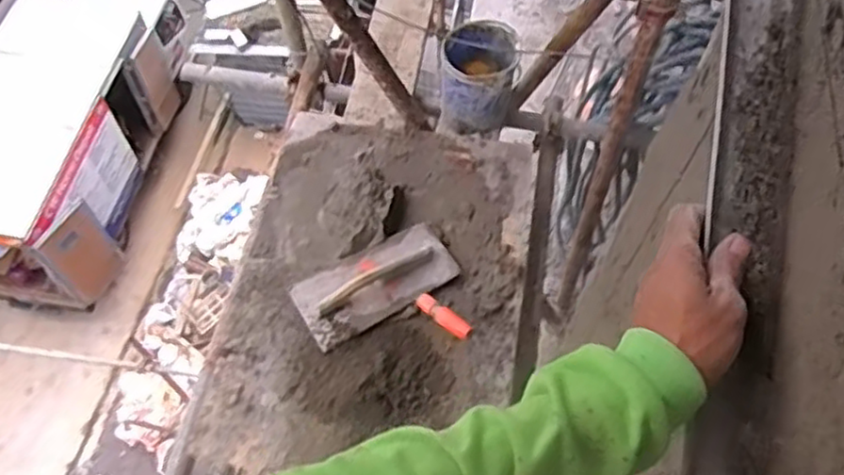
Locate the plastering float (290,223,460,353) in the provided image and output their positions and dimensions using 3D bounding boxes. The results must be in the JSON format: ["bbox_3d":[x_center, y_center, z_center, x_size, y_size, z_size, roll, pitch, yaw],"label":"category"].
[{"bbox_3d":[-0.095,0.092,1.454,0.336,0.054,0.154,-28,64,-16],"label":"plastering float"}]

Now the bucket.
[{"bbox_3d":[0.138,-0.370,1.647,0.176,0.192,0.182,0,60,0],"label":"bucket"}]

